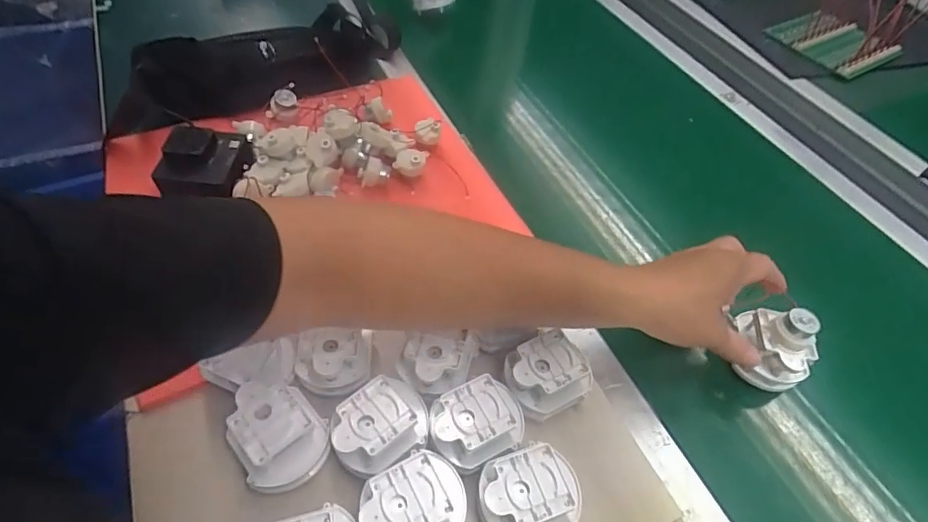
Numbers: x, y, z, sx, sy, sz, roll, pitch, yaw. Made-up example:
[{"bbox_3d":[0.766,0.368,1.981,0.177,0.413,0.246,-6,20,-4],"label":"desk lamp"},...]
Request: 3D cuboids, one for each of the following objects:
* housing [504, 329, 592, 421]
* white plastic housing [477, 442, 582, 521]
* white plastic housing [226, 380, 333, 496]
[{"bbox_3d":[0.065,0.095,0.407,0.057,0.051,0.053,2,52,-3],"label":"housing"},{"bbox_3d":[0.041,0.163,0.350,0.067,0.047,0.059,-11,53,-13],"label":"white plastic housing"},{"bbox_3d":[-0.133,0.123,0.359,0.062,0.040,0.070,-25,58,-23],"label":"white plastic housing"}]

